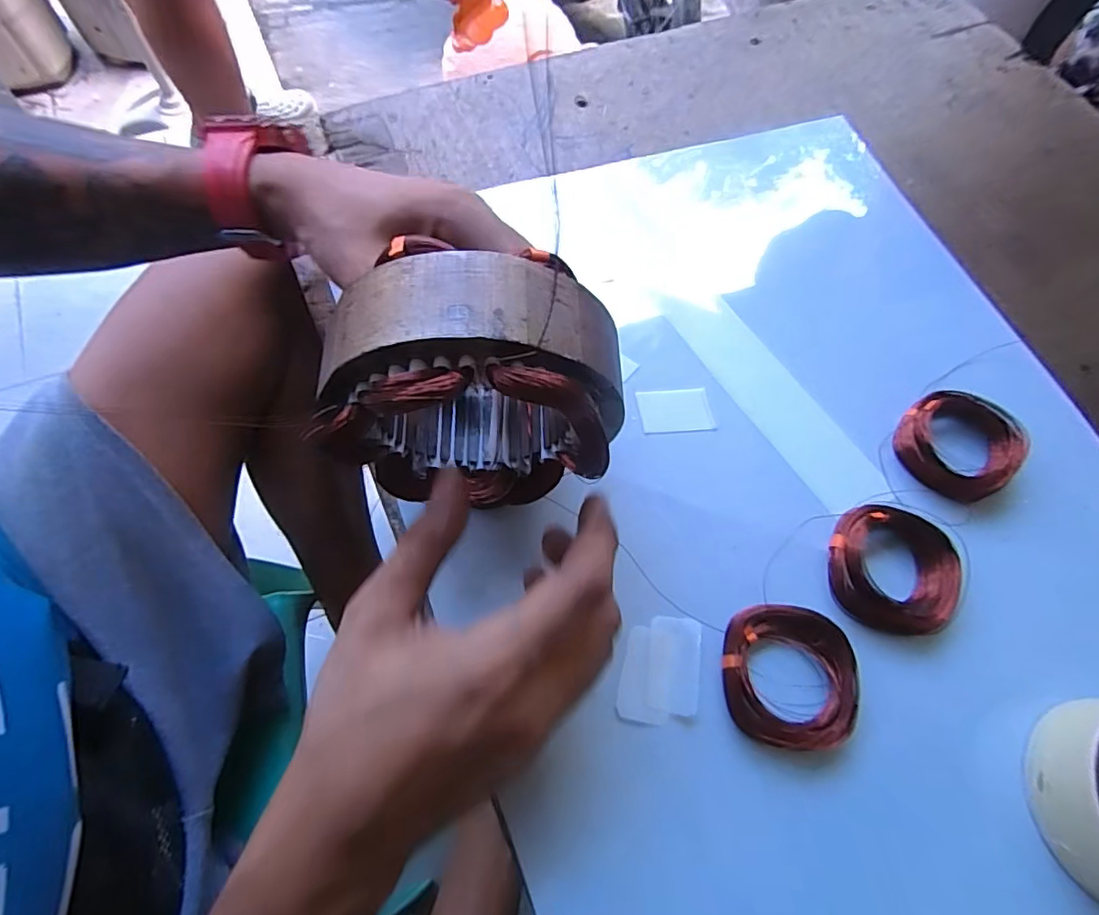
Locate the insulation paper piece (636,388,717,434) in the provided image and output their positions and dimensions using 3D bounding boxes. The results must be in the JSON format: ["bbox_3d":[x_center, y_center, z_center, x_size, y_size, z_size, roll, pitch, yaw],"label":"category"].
[{"bbox_3d":[0.075,-0.028,0.341,0.042,0.004,0.029,-3,66,-5],"label":"insulation paper piece"}]

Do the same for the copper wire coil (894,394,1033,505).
[{"bbox_3d":[0.235,-0.009,0.330,0.059,0.019,0.059,1,66,-3],"label":"copper wire coil"}]

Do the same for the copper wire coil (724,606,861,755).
[{"bbox_3d":[0.115,0.104,0.275,0.060,0.008,0.064,1,66,-3],"label":"copper wire coil"}]

